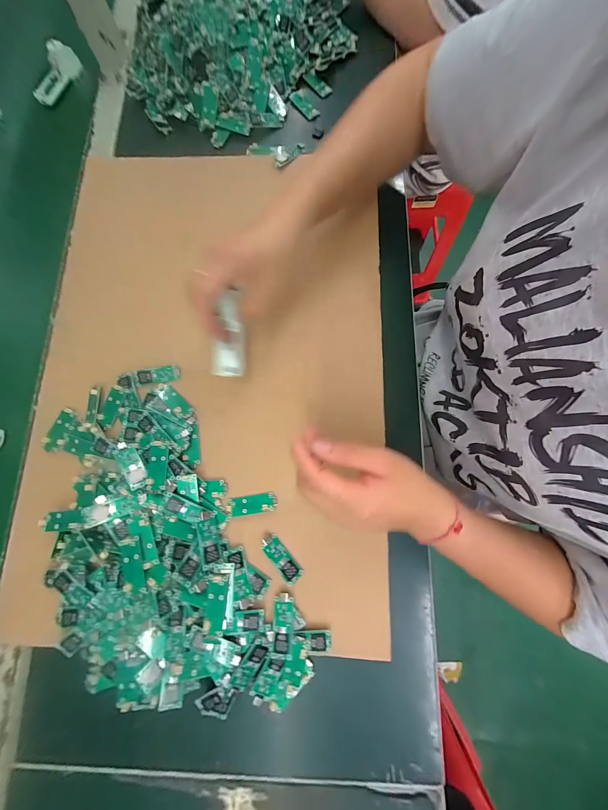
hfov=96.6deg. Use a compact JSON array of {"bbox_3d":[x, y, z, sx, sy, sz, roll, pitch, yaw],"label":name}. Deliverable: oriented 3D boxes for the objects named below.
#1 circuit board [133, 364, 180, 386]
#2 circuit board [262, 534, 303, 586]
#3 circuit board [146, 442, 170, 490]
[{"bbox_3d":[-0.169,-0.034,0.311,0.051,0.004,0.018,-9,92,-1],"label":"circuit board"},{"bbox_3d":[-0.023,0.155,0.274,0.017,0.004,0.048,-34,75,-27],"label":"circuit board"},{"bbox_3d":[-0.149,0.061,0.275,0.019,0.005,0.047,-2,76,-4],"label":"circuit board"}]

